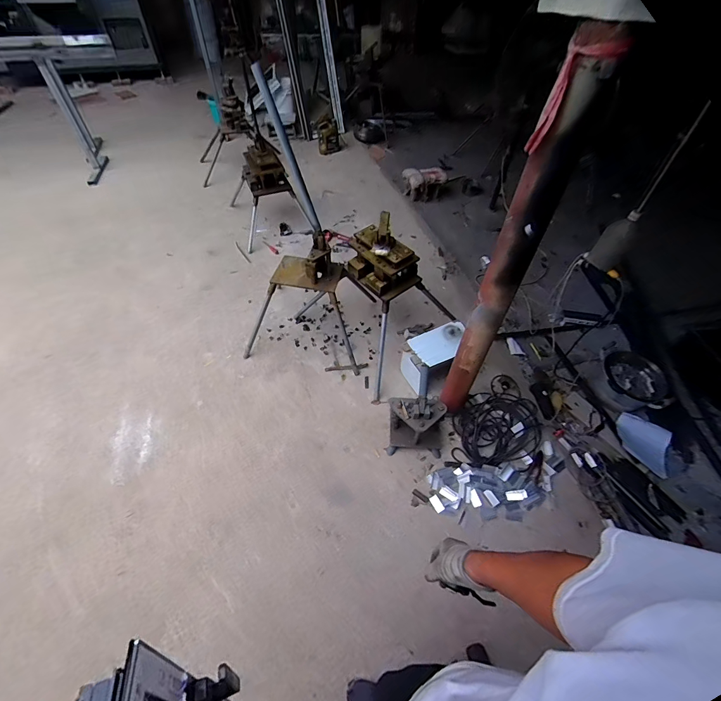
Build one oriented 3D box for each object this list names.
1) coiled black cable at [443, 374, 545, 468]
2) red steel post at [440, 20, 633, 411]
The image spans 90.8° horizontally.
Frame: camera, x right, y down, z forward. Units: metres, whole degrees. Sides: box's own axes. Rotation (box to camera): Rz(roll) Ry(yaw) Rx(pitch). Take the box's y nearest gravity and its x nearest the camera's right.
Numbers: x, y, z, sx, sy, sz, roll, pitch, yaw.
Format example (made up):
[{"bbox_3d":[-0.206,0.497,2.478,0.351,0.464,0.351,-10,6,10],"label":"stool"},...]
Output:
[{"bbox_3d":[0.597,0.342,1.594,0.506,0.085,0.341,-28,58,-19],"label":"coiled black cable"},{"bbox_3d":[0.423,-0.157,1.131,0.117,1.270,0.121,21,54,14],"label":"red steel post"}]

